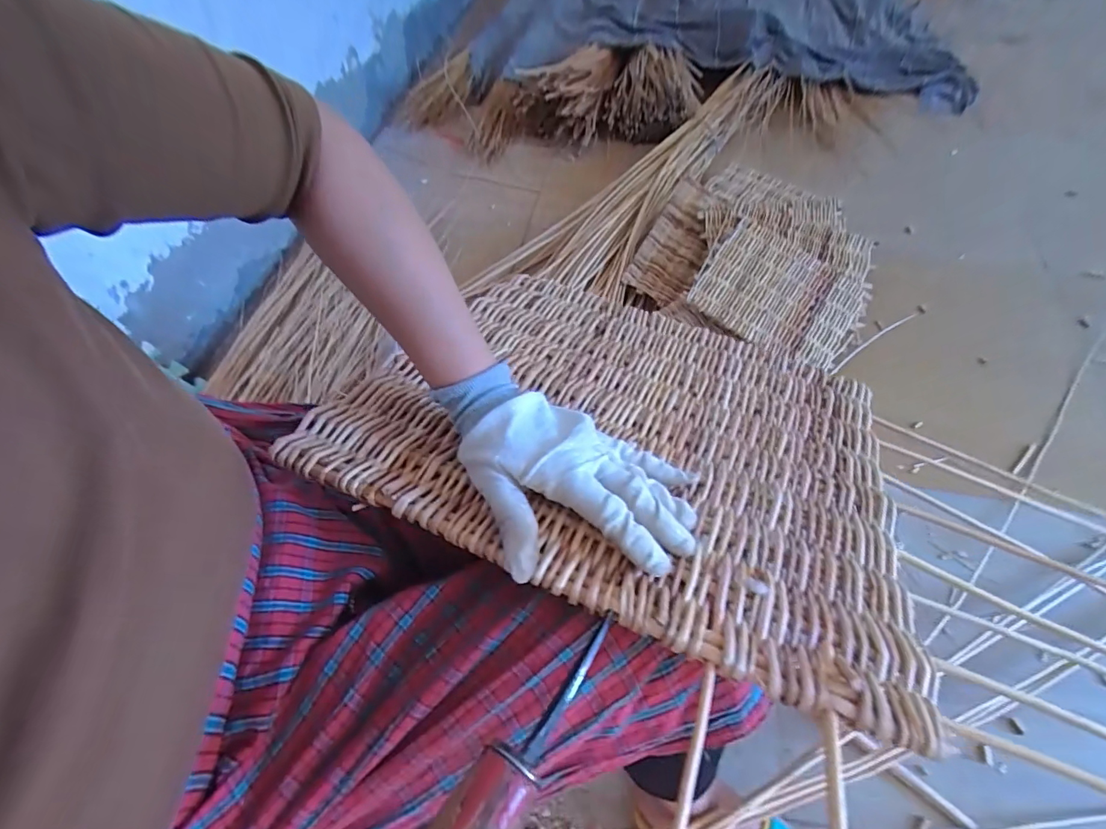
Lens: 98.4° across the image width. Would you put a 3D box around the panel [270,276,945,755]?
[{"bbox_3d":[0.072,-0.002,0.445,0.444,0.020,0.399,21,39,16],"label":"panel"}]

